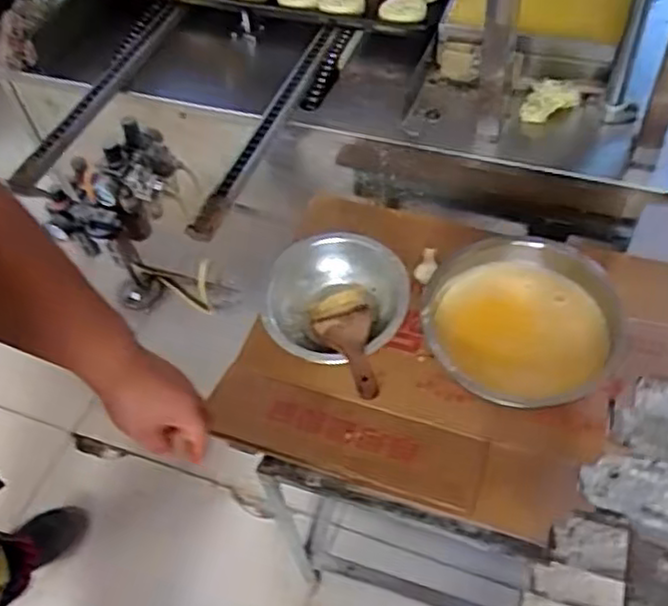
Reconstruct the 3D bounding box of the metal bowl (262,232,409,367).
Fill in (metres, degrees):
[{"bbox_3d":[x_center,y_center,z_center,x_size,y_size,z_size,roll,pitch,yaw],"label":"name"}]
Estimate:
[{"bbox_3d":[0.006,0.000,0.911,0.167,0.089,0.183,-3,53,4],"label":"metal bowl"}]

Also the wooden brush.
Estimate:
[{"bbox_3d":[0.019,0.048,0.856,0.073,0.017,0.216,-12,33,-3],"label":"wooden brush"}]

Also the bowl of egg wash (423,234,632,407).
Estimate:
[{"bbox_3d":[0.223,0.036,0.856,0.217,0.101,0.225,-3,53,4],"label":"bowl of egg wash"}]

